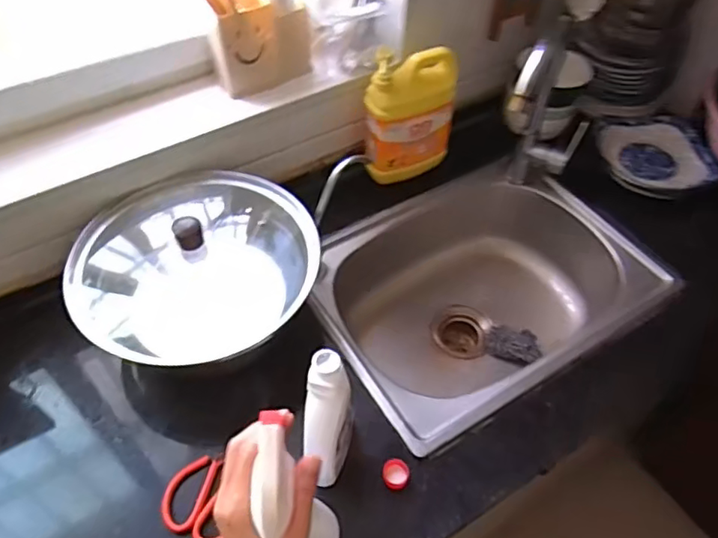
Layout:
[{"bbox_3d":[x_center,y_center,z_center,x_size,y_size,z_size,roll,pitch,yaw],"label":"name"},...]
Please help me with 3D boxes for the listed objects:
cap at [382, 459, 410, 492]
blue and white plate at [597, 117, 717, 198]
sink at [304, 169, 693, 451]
[{"bbox_3d":[0.044,0.249,0.713,0.033,0.015,0.034,2,54,-2],"label":"cap"},{"bbox_3d":[0.523,-0.201,1.039,0.175,0.036,0.180,-2,55,-5],"label":"blue and white plate"},{"bbox_3d":[0.174,0.057,0.967,0.481,0.213,0.371,-26,60,-21],"label":"sink"}]

